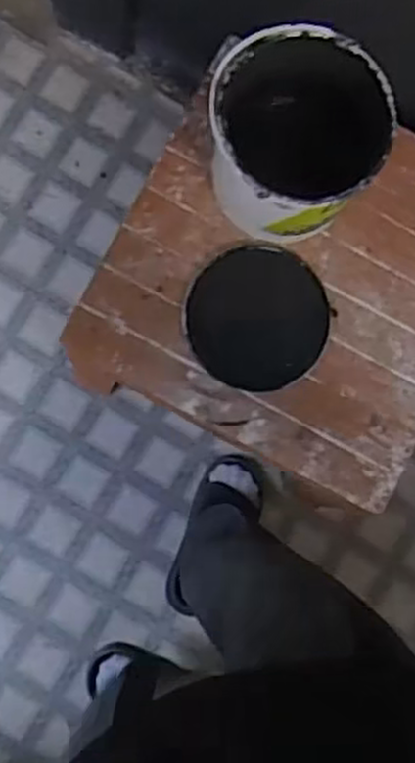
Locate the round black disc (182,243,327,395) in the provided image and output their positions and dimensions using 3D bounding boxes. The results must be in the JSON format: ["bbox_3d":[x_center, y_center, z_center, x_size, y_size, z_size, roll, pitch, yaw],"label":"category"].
[{"bbox_3d":[0.061,-0.078,0.956,0.170,0.011,0.170,-1,85,-2],"label":"round black disc"}]

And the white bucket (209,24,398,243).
[{"bbox_3d":[0.094,-0.265,0.881,0.177,0.194,0.170,1,82,-5],"label":"white bucket"}]

